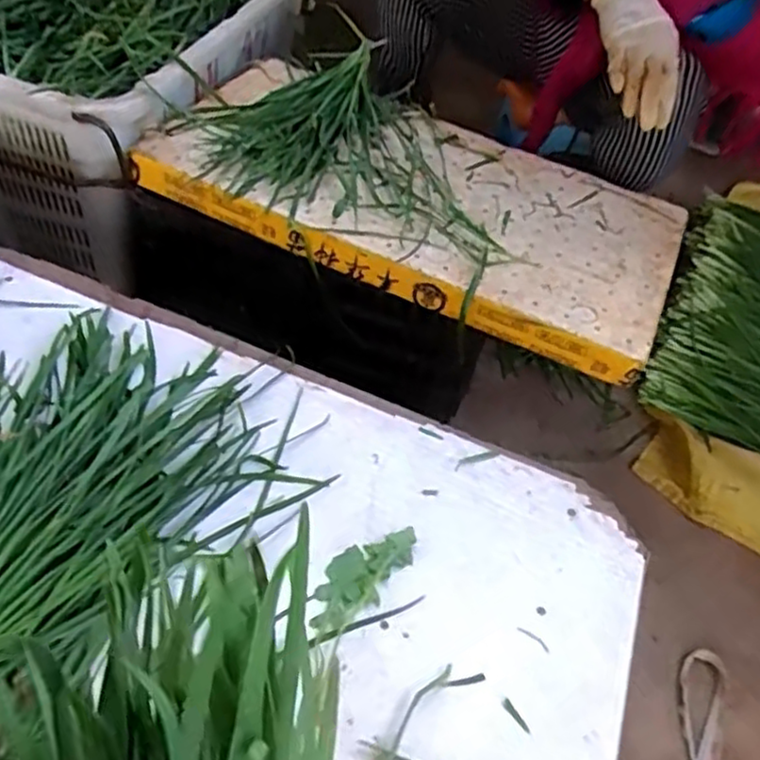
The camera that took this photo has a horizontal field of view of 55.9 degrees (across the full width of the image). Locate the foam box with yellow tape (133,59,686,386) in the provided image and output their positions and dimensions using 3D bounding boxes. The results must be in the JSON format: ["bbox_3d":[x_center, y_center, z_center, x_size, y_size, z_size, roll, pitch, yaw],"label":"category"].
[{"bbox_3d":[0.045,-0.226,0.893,0.627,0.056,0.324,23,49,8],"label":"foam box with yellow tape"}]

